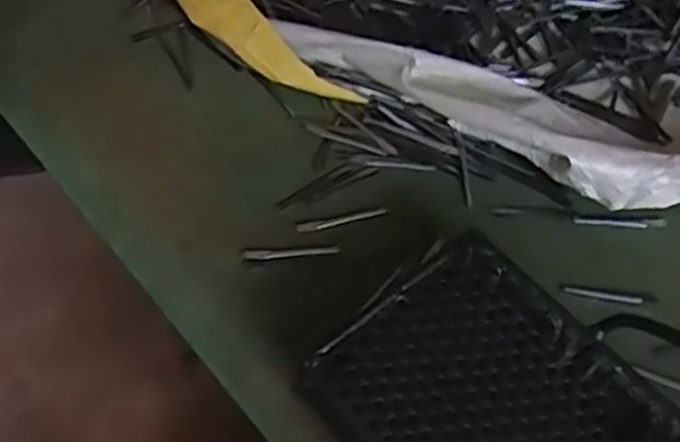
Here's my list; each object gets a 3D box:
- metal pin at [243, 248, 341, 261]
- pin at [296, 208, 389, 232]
[{"bbox_3d":[-0.035,0.023,0.520,0.068,0.004,0.007,-5,58,-4],"label":"metal pin"},{"bbox_3d":[0.001,-0.001,0.525,0.066,0.004,0.007,-12,58,-9],"label":"pin"}]

